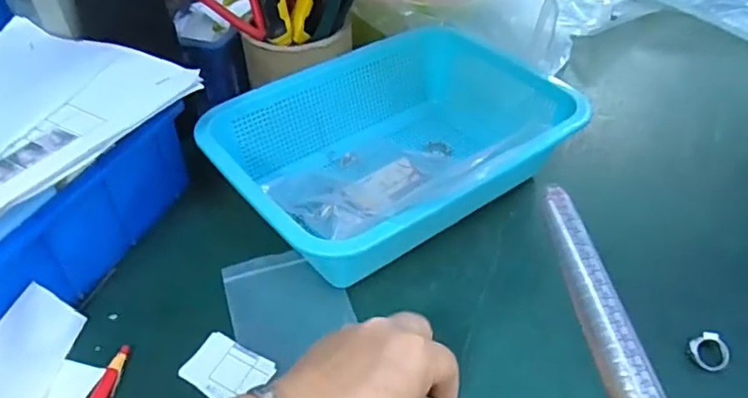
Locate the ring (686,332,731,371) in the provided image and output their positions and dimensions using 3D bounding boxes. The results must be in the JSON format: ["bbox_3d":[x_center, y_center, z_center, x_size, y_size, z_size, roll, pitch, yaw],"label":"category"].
[{"bbox_3d":[0.211,0.094,0.369,0.023,0.012,0.021,-3,42,3],"label":"ring"}]

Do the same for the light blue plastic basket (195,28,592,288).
[{"bbox_3d":[0.018,-0.046,0.478,0.277,0.078,0.186,-24,45,-19],"label":"light blue plastic basket"}]

